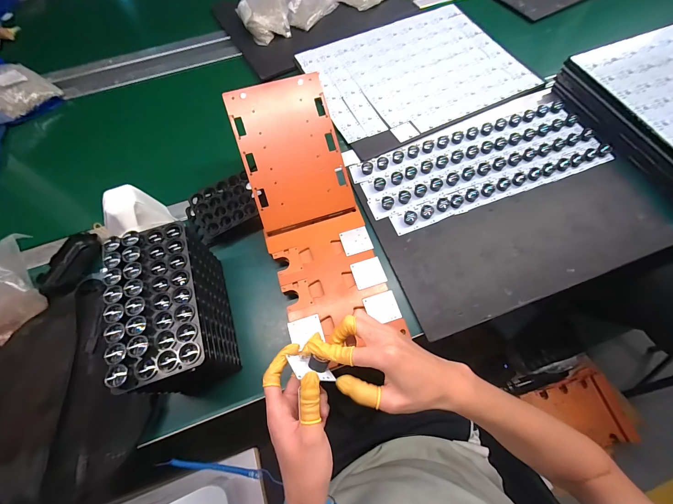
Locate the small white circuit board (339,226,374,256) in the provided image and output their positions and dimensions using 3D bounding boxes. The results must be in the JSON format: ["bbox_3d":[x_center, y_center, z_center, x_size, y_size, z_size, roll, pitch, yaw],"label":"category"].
[{"bbox_3d":[0.033,-0.019,0.497,0.048,0.004,0.045,-16,67,-5],"label":"small white circuit board"}]

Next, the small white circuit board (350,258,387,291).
[{"bbox_3d":[0.051,0.034,0.474,0.048,0.004,0.045,-17,67,-5],"label":"small white circuit board"}]

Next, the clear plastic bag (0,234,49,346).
[{"bbox_3d":[-0.473,0.067,0.437,0.080,0.062,0.164,34,114,15],"label":"clear plastic bag"}]

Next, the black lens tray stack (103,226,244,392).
[{"bbox_3d":[-0.218,0.082,0.411,0.092,0.148,0.194,-19,67,-6],"label":"black lens tray stack"}]

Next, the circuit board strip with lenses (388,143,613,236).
[{"bbox_3d":[0.315,-0.123,0.556,0.447,0.019,0.043,-19,67,-6],"label":"circuit board strip with lenses"}]

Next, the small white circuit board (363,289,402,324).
[{"bbox_3d":[0.070,0.085,0.450,0.048,0.004,0.045,-16,67,-5],"label":"small white circuit board"}]

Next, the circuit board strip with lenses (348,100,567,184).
[{"bbox_3d":[0.251,-0.233,0.608,0.466,0.018,0.049,-19,67,-6],"label":"circuit board strip with lenses"}]

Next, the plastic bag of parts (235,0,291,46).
[{"bbox_3d":[-0.192,-0.626,0.773,0.118,0.051,0.171,-23,68,-8],"label":"plastic bag of parts"}]

